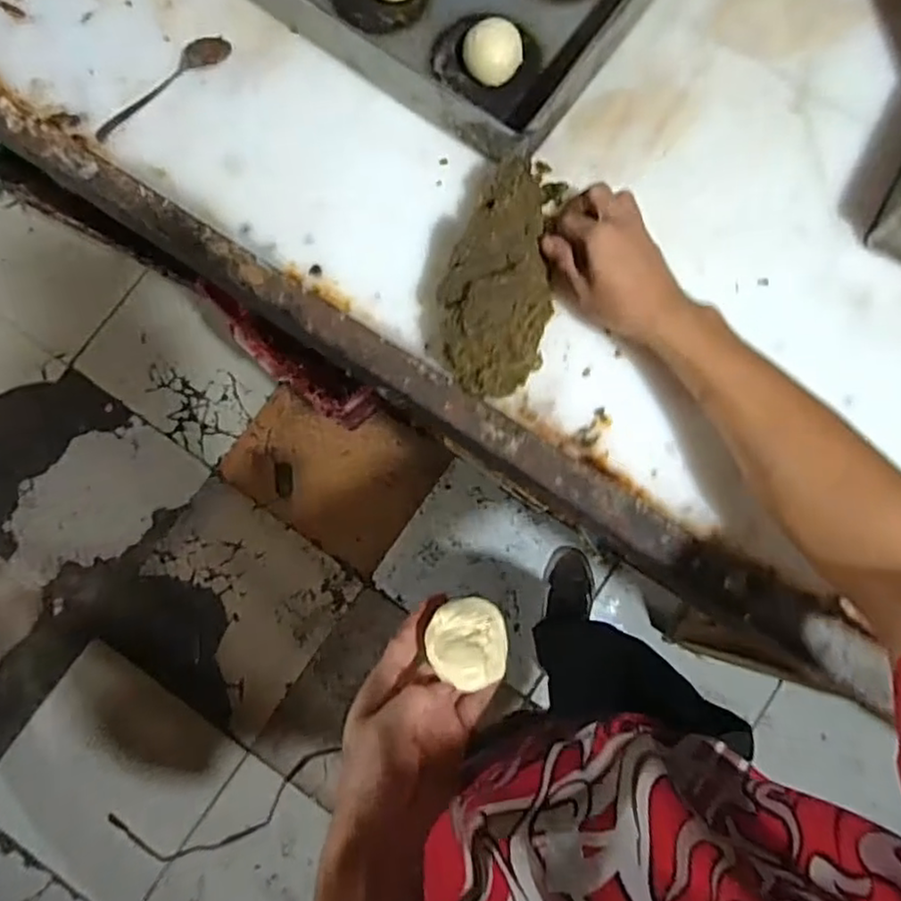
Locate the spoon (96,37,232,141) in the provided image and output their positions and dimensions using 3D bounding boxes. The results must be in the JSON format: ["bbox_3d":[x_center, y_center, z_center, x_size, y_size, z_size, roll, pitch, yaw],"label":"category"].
[{"bbox_3d":[-0.242,-0.305,0.574,0.133,0.011,0.022,-37,83,-5],"label":"spoon"}]

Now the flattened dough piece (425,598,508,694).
[{"bbox_3d":[0.011,0.120,0.436,0.048,0.020,0.054,2,59,-12],"label":"flattened dough piece"}]

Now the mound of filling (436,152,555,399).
[{"bbox_3d":[0.039,-0.126,0.501,0.080,0.084,0.163,14,86,1],"label":"mound of filling"}]

